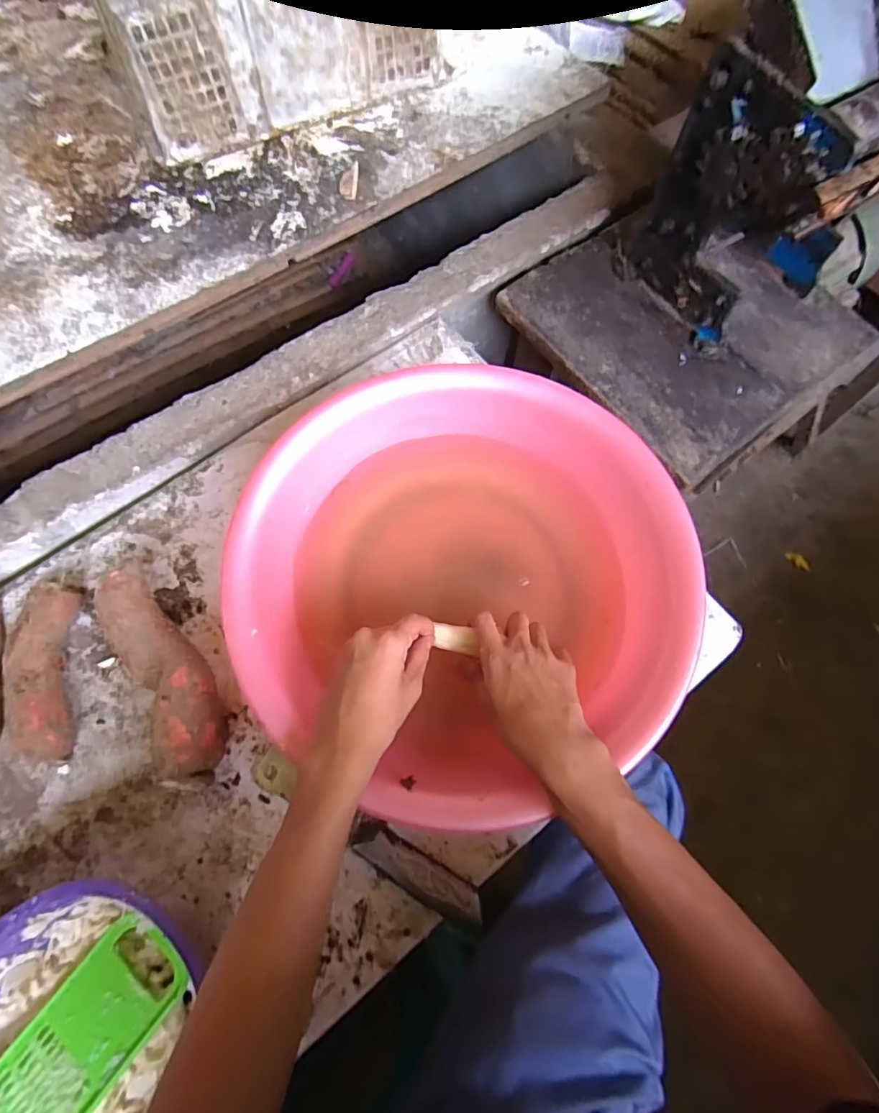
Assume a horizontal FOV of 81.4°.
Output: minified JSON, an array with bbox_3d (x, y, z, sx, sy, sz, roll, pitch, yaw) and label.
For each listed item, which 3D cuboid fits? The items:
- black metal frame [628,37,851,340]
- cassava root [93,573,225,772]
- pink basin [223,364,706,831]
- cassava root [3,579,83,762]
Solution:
[{"bbox_3d":[0.287,-0.356,0.546,0.037,0.241,0.163,-31,71,-11],"label":"black metal frame"},{"bbox_3d":[-0.261,0.110,0.493,0.063,0.063,0.198,-28,71,-10],"label":"cassava root"},{"bbox_3d":[0.031,0.033,0.496,0.394,0.136,0.360,0,68,1],"label":"pink basin"},{"bbox_3d":[-0.386,0.109,0.501,0.044,0.050,0.172,-13,69,-4],"label":"cassava root"}]

